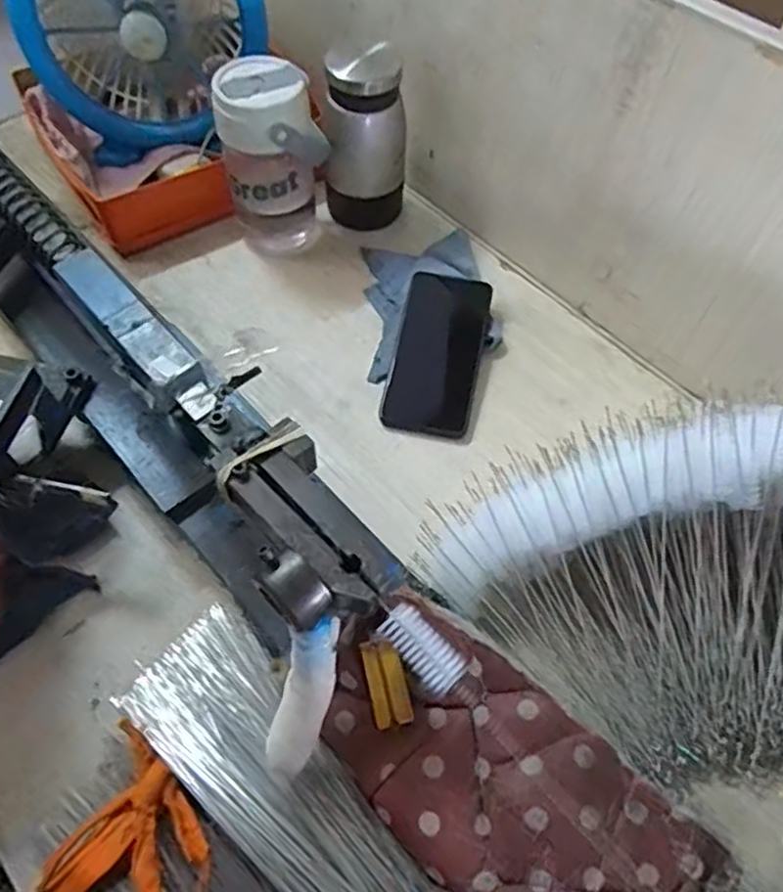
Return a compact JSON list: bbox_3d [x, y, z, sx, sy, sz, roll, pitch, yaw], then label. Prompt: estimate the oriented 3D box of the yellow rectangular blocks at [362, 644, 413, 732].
[{"bbox_3d":[-0.004,0.142,0.393,0.021,0.004,0.049,-14,73,-11],"label":"yellow rectangular blocks"}]

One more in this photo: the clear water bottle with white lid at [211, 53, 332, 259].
[{"bbox_3d":[-0.109,-0.262,0.609,0.093,0.150,0.078,-8,60,-8],"label":"clear water bottle with white lid"}]

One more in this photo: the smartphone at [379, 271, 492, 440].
[{"bbox_3d":[0.042,-0.085,0.590,0.074,0.008,0.157,12,72,3],"label":"smartphone"}]

